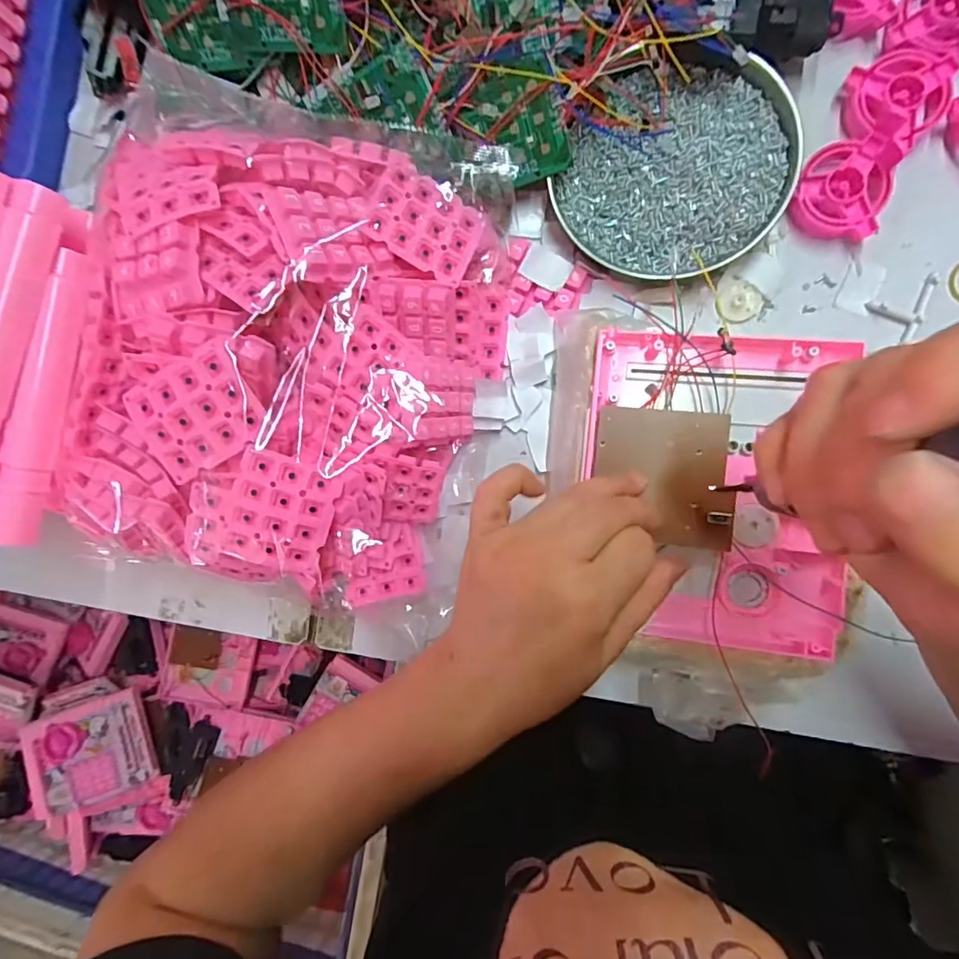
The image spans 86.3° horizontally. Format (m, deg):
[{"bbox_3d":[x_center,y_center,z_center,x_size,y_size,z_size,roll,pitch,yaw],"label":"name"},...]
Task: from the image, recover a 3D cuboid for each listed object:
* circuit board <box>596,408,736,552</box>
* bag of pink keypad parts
[{"bbox_3d":[0.100,-0.001,0.277,0.070,0.004,0.071,4,90,14],"label":"circuit board"},{"bbox_3d":[-0.085,-0.063,0.285,0.236,0.099,0.271,9,91,10],"label":"bag of pink keypad parts"}]

